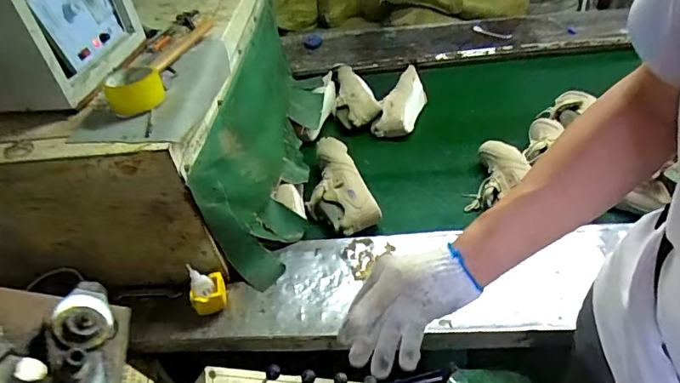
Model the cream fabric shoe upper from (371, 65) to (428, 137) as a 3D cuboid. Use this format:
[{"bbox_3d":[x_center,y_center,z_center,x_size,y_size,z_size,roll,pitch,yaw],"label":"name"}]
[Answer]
[{"bbox_3d":[0.188,-0.260,1.378,0.109,0.065,0.274,19,60,20],"label":"cream fabric shoe upper"}]

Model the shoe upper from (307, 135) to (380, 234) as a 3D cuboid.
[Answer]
[{"bbox_3d":[-0.018,-0.019,1.132,0.137,0.082,0.276,-22,43,-14],"label":"shoe upper"}]

